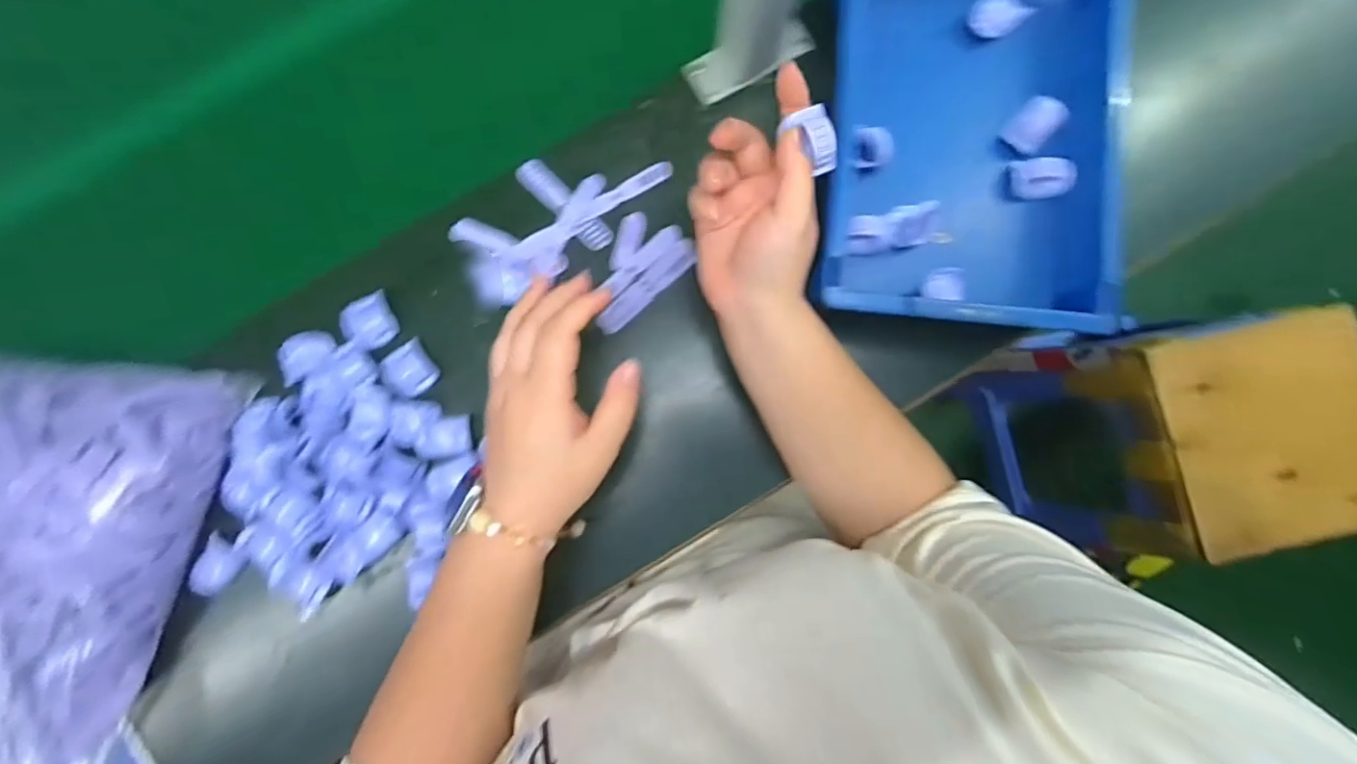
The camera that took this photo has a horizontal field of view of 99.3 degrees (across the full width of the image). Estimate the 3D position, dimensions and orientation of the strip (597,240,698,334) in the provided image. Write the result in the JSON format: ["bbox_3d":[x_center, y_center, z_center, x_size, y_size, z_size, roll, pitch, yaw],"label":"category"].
[{"bbox_3d":[-0.024,-0.076,0.463,0.097,0.006,0.021,-43,87,-3],"label":"strip"}]

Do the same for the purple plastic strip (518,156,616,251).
[{"bbox_3d":[-0.093,-0.145,0.470,0.097,0.007,0.023,45,87,3],"label":"purple plastic strip"}]

